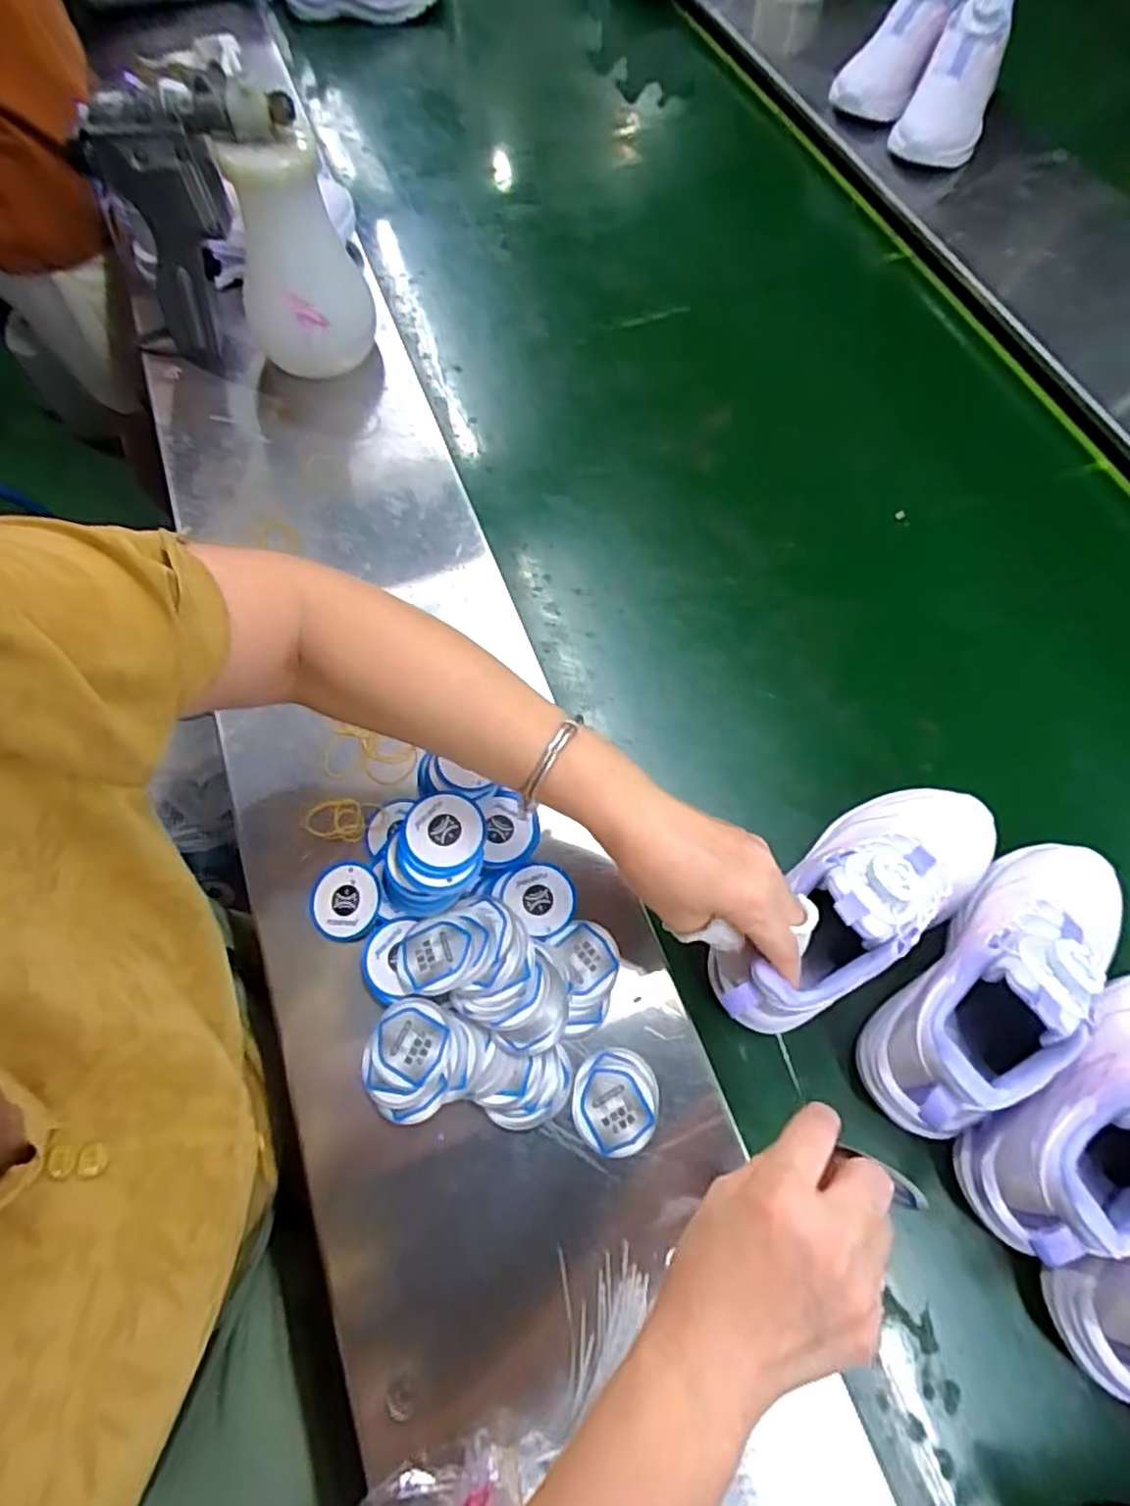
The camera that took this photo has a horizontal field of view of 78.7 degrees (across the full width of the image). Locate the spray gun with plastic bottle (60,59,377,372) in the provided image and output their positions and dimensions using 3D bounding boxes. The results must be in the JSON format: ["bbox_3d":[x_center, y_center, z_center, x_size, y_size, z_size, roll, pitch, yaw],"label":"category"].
[{"bbox_3d":[-0.287,-0.436,0.561,0.211,0.185,0.105,-4,68,1],"label":"spray gun with plastic bottle"}]

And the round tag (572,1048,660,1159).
[{"bbox_3d":[0.030,0.205,0.403,0.048,0.006,0.055,2,67,0],"label":"round tag"}]

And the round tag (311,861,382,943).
[{"bbox_3d":[-0.140,0.095,0.442,0.045,0.010,0.048,-4,67,-2],"label":"round tag"}]

